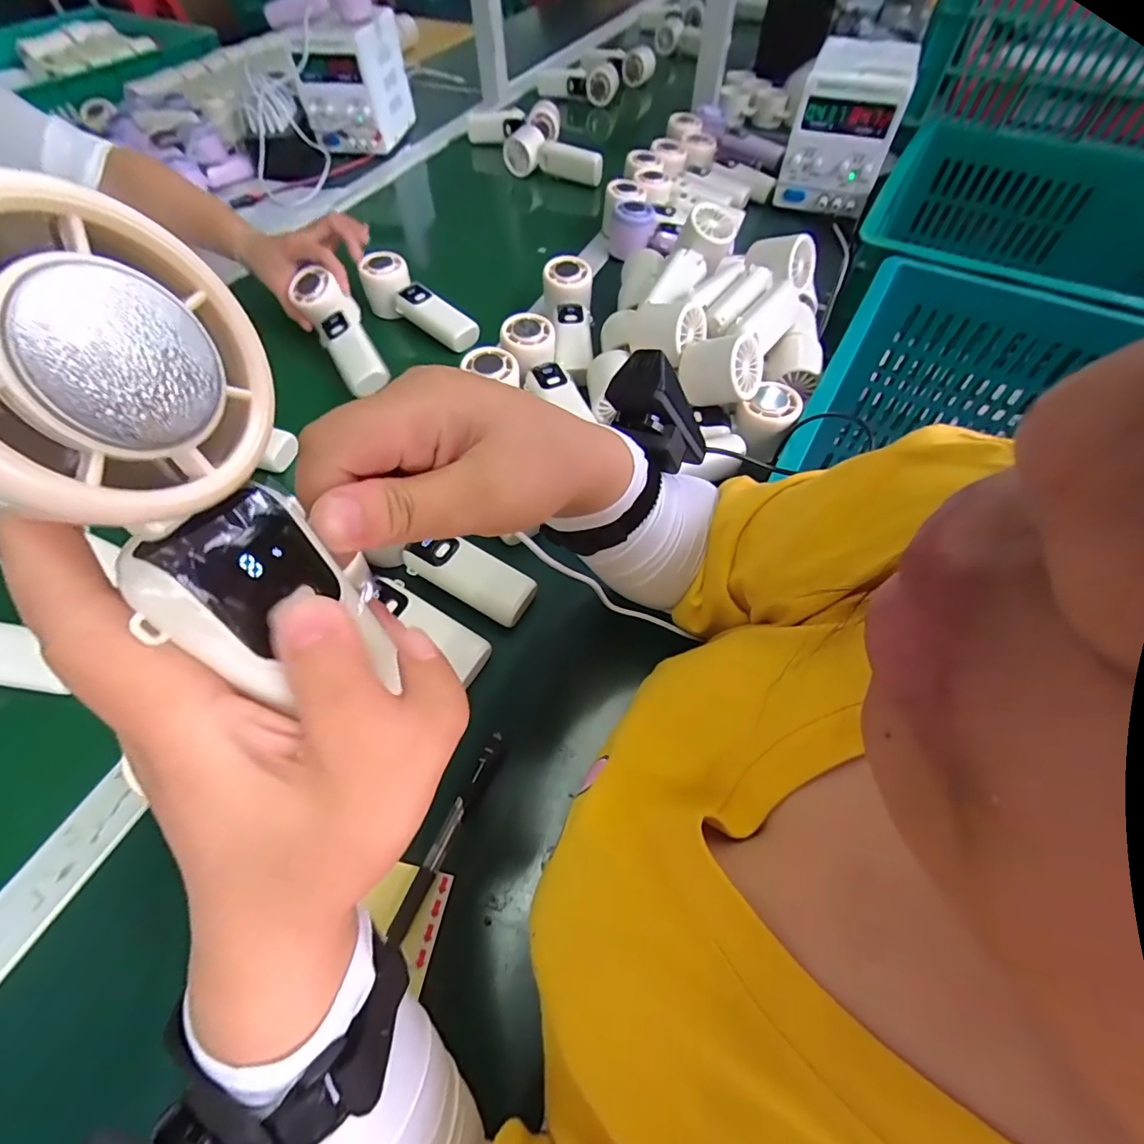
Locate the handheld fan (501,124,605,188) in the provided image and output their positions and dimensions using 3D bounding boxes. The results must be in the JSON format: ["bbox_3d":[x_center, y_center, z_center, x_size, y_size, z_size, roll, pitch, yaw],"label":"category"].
[{"bbox_3d":[-0.029,-0.694,0.846,0.182,0.071,0.048,23,61,13],"label":"handheld fan"}]

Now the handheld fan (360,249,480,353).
[{"bbox_3d":[-0.183,-0.324,0.600,0.163,0.056,0.046,32,64,18],"label":"handheld fan"}]

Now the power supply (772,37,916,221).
[{"bbox_3d":[0.382,-0.620,0.705,0.131,0.156,0.124,22,61,13],"label":"power supply"}]

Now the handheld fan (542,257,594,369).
[{"bbox_3d":[-0.003,-0.287,0.554,0.052,0.048,0.155,-1,59,-1],"label":"handheld fan"}]

